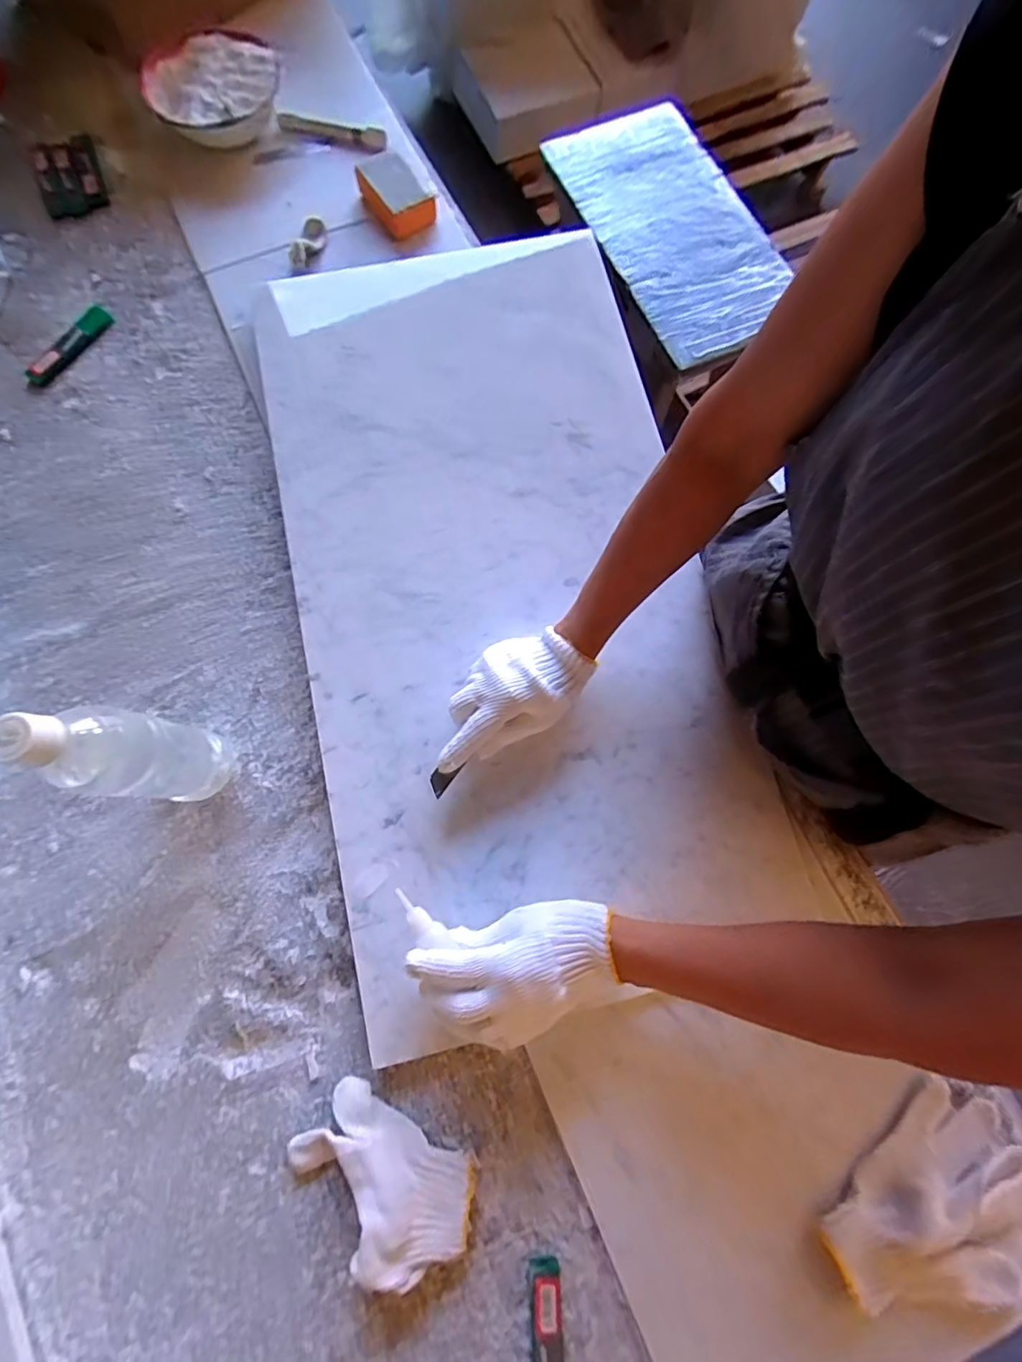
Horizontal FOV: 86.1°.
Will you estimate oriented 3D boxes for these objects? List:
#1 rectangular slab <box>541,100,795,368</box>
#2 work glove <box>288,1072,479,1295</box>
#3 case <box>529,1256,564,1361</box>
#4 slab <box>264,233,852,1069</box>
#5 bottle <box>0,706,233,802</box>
[{"bbox_3d":[0.256,-0.700,0.842,0.234,0.023,0.432,-26,80,-6],"label":"rectangular slab"},{"bbox_3d":[-0.100,0.387,0.417,0.140,0.043,0.083,30,79,5],"label":"work glove"},{"bbox_3d":[0.028,0.511,0.412,0.024,0.011,0.119,-2,78,-1],"label":"case"},{"bbox_3d":[-0.015,-0.107,0.538,0.394,0.023,0.734,-15,79,-4],"label":"slab"},{"bbox_3d":[-0.291,0.054,0.415,0.063,0.203,0.061,0,78,-1],"label":"bottle"}]

